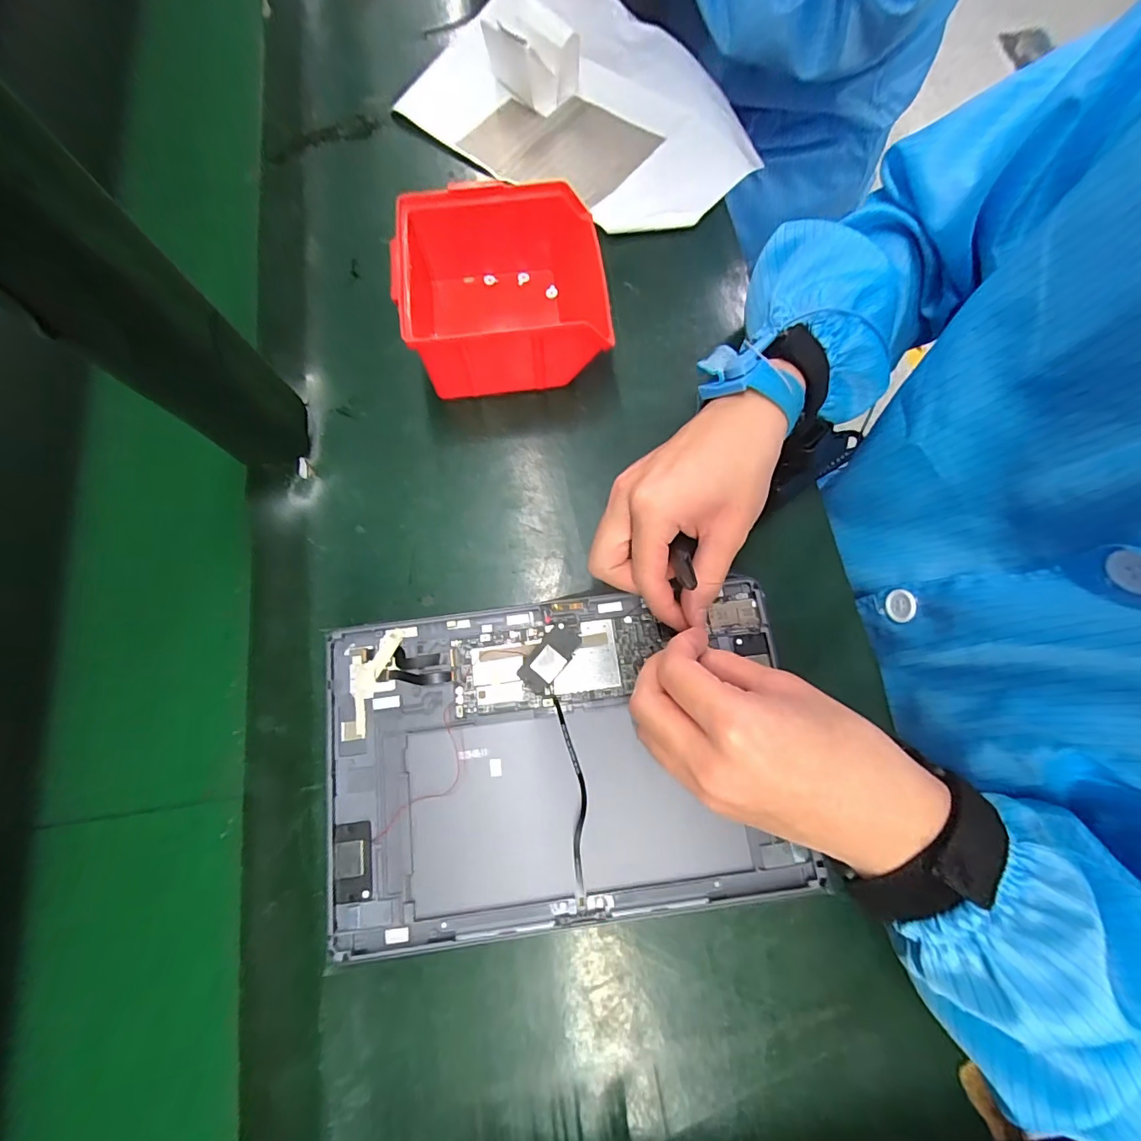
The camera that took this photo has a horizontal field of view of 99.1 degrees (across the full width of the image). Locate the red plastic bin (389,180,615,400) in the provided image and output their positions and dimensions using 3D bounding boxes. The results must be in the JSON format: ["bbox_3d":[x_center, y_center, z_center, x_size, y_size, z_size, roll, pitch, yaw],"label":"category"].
[{"bbox_3d":[-0.046,-0.191,0.341,0.134,0.068,0.117,-8,75,-3],"label":"red plastic bin"}]

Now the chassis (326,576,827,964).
[{"bbox_3d":[-0.006,0.101,0.268,0.250,0.019,0.164,-7,70,-3],"label":"chassis"}]

